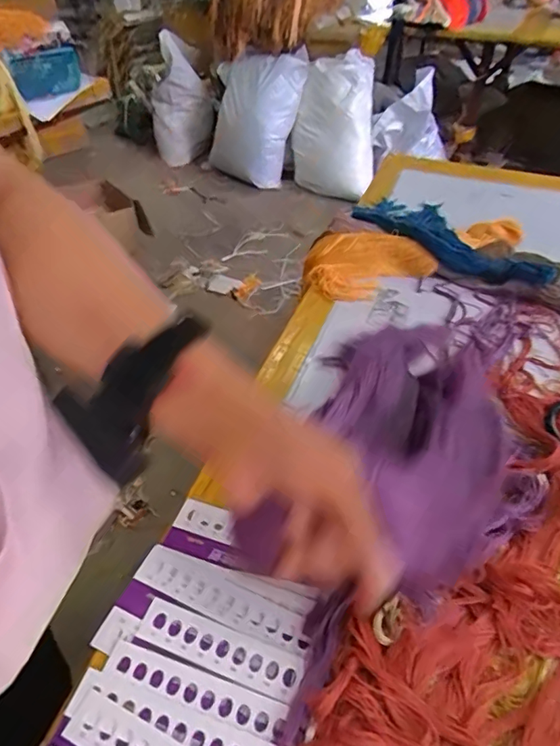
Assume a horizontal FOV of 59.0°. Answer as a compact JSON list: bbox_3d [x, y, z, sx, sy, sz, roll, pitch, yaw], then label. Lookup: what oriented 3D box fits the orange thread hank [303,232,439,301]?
[{"bbox_3d":[0.120,-0.152,0.725,0.196,0.050,0.132,14,46,15],"label":"orange thread hank"}]

